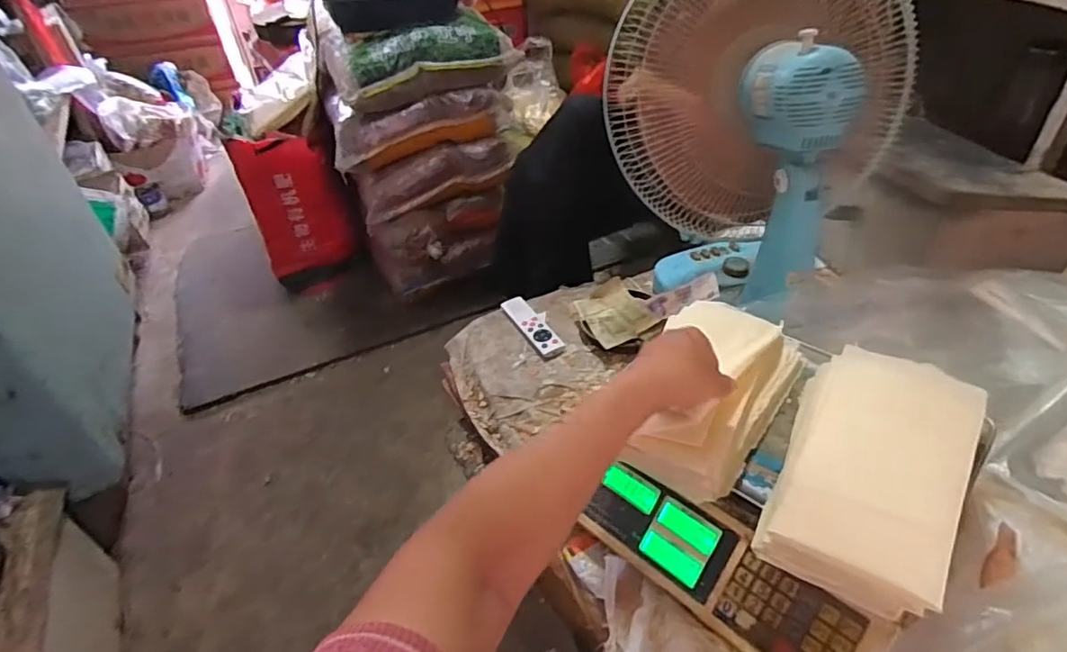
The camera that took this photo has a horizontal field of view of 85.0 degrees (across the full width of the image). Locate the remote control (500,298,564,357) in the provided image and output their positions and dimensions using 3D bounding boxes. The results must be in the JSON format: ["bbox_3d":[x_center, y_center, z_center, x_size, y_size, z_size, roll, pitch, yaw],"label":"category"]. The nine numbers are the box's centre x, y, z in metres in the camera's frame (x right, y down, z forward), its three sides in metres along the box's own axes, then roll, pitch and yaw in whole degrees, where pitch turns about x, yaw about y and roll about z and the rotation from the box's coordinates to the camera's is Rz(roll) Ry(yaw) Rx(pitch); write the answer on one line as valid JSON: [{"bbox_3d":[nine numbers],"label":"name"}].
[{"bbox_3d":[-0.001,-0.002,0.924,0.048,0.014,0.143,-21,43,-18],"label":"remote control"}]

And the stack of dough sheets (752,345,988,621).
[{"bbox_3d":[0.296,0.117,0.511,0.138,0.058,0.250,21,47,28],"label":"stack of dough sheets"}]

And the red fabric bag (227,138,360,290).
[{"bbox_3d":[-0.693,-0.335,1.743,0.266,0.462,0.095,-21,42,-17],"label":"red fabric bag"}]

